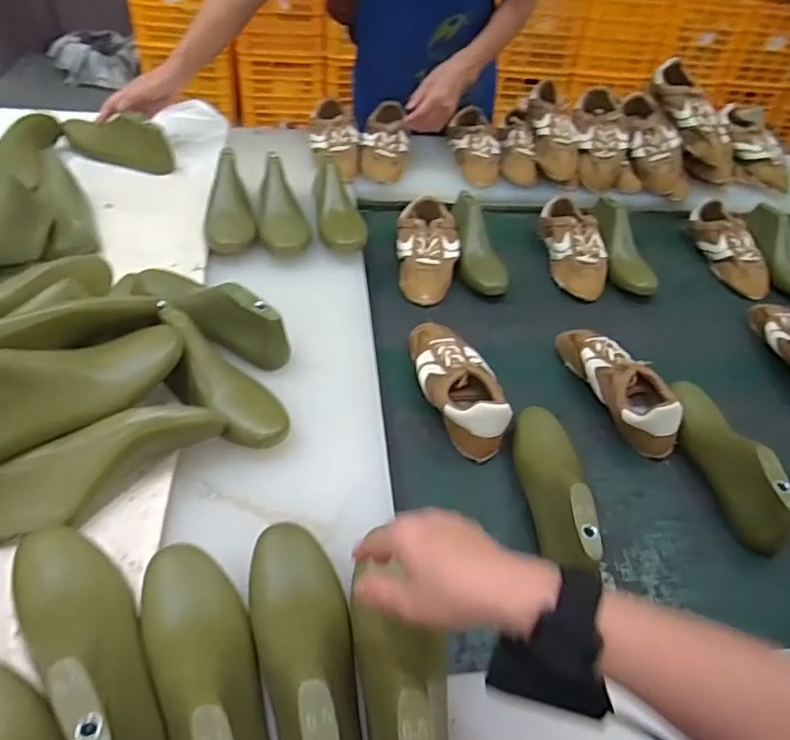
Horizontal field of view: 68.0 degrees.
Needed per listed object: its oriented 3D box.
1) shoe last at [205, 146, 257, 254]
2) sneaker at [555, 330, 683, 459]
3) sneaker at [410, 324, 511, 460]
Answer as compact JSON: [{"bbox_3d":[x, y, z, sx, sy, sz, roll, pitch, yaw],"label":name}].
[{"bbox_3d":[-0.261,-0.260,0.927,0.081,0.073,0.206,-7,47,-13],"label":"shoe last"},{"bbox_3d":[0.302,0.012,0.797,0.080,0.067,0.227,-10,48,-15],"label":"sneaker"},{"bbox_3d":[0.082,0.008,0.770,0.101,0.066,0.231,-7,47,-13],"label":"sneaker"}]

